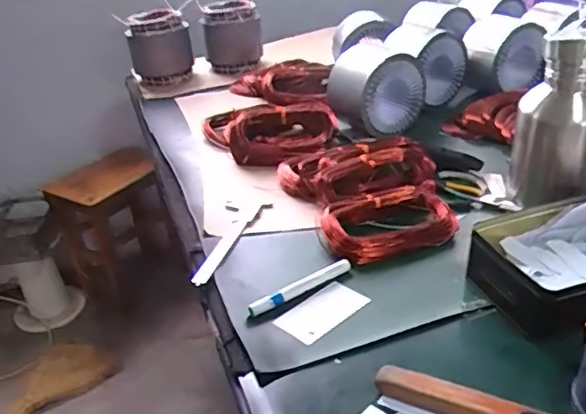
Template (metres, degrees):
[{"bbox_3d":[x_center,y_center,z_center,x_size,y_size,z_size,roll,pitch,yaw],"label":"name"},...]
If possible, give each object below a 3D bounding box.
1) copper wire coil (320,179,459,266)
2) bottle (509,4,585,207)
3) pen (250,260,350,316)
[{"bbox_3d":[0.132,0.018,0.790,0.173,0.037,0.112,-13,30,-11],"label":"copper wire coil"},{"bbox_3d":[0.364,-0.118,0.783,0.113,0.227,0.086,-7,30,-1],"label":"bottle"},{"bbox_3d":[0.009,0.095,0.699,0.143,0.012,0.017,-24,34,-28],"label":"pen"}]

